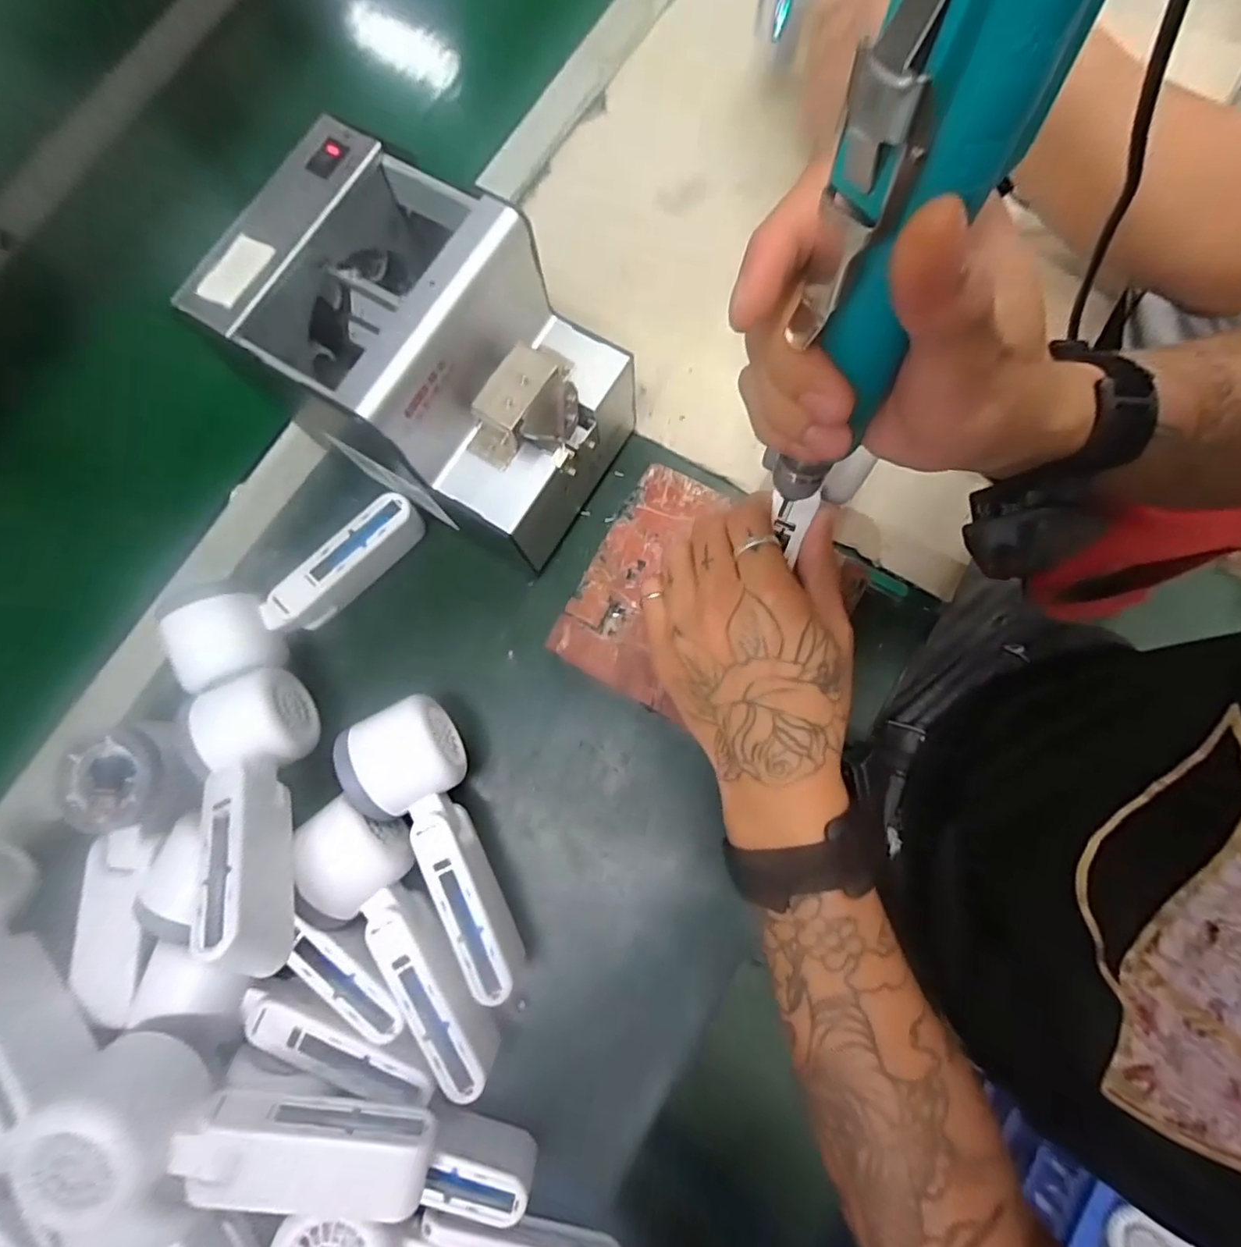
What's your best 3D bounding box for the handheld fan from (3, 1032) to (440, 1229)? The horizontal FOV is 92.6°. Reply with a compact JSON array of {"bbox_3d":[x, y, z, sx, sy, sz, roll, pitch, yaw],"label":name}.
[{"bbox_3d":[-0.171,0.239,0.271,0.165,0.047,0.057,18,80,-10],"label":"handheld fan"}]

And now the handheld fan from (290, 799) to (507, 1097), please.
[{"bbox_3d":[-0.122,0.174,0.326,0.053,0.051,0.164,-28,78,-1],"label":"handheld fan"}]

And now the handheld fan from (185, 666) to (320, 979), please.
[{"bbox_3d":[-0.197,0.097,0.312,0.058,0.045,0.166,-23,51,-4],"label":"handheld fan"}]

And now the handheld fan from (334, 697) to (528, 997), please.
[{"bbox_3d":[-0.099,0.125,0.338,0.058,0.051,0.166,-28,78,-1],"label":"handheld fan"}]

